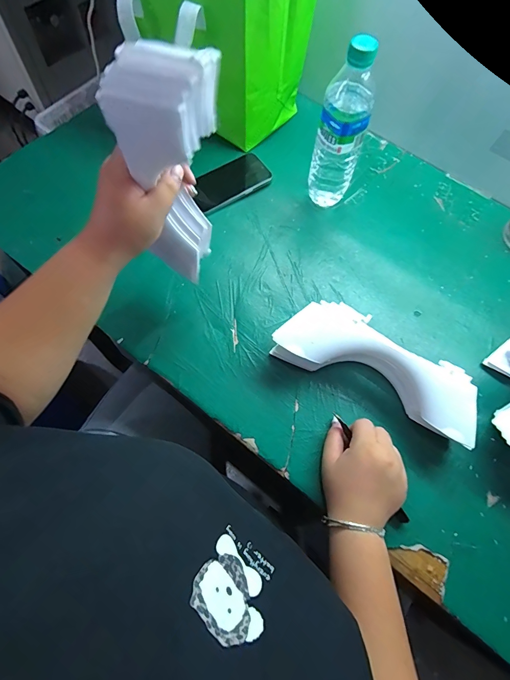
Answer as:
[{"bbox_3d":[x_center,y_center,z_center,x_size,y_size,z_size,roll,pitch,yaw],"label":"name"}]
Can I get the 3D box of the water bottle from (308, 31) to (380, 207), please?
[{"bbox_3d":[0.122,-0.289,0.498,0.065,0.227,0.055,18,67,4],"label":"water bottle"}]

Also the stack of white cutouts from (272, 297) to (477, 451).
[{"bbox_3d":[0.155,0.033,0.454,0.260,0.067,0.091,28,68,9],"label":"stack of white cutouts"}]

